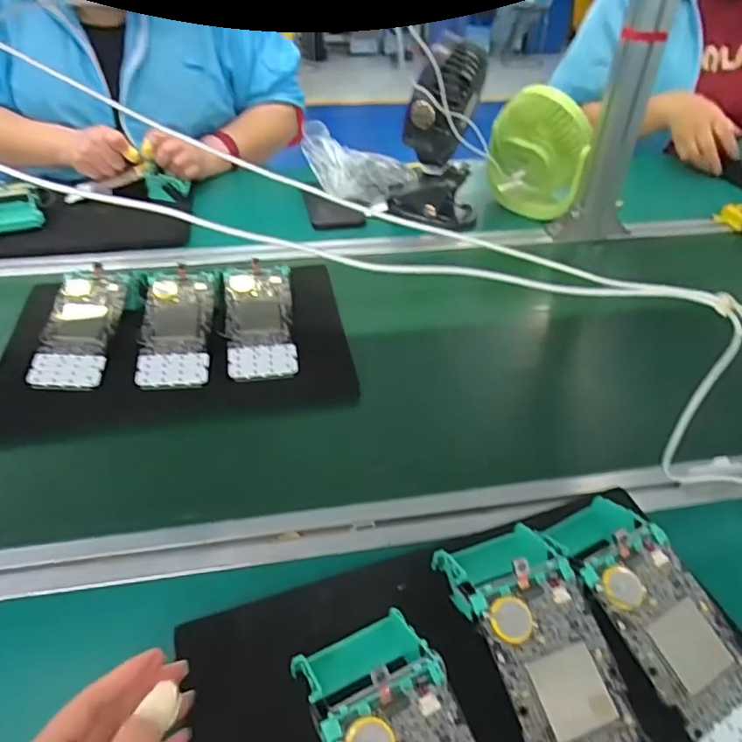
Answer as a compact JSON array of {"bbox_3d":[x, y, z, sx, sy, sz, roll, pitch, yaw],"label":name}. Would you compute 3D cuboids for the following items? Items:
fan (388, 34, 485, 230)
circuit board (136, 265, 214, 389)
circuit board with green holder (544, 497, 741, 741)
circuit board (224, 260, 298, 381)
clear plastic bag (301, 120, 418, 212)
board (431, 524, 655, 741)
[{"bbox_3d":[0.095,-0.307,0.781,0.130,0.230,0.141,11,41,6],"label":"fan"},{"bbox_3d":[-0.198,-0.046,0.584,0.069,0.006,0.142,-3,59,-10],"label":"circuit board"},{"bbox_3d":[0.180,0.154,0.350,0.070,0.045,0.169,-18,47,-25],"label":"circuit board with green holder"},{"bbox_3d":[-0.115,-0.054,0.595,0.067,0.008,0.142,-3,59,-11],"label":"circuit board"},{"bbox_3d":[-0.016,-0.305,0.868,0.173,0.090,0.105,1,41,-6],"label":"clear plastic bag"},{"bbox_3d":[0.107,0.172,0.329,0.073,0.036,0.165,-13,58,-20],"label":"board"}]

